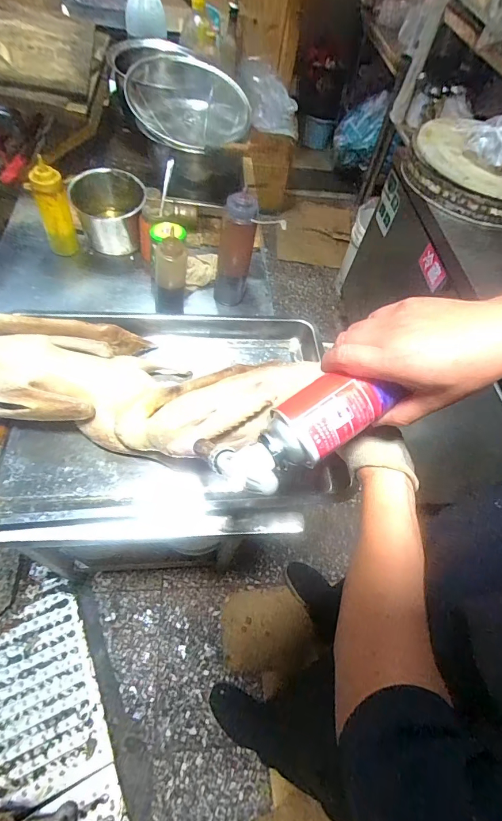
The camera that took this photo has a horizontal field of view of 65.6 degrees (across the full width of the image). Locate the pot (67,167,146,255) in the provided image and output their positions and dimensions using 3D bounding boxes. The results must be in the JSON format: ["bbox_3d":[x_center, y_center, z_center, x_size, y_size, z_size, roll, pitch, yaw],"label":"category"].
[{"bbox_3d":[-0.311,-0.438,0.867,0.156,0.118,0.126,-11,60,-15],"label":"pot"}]

